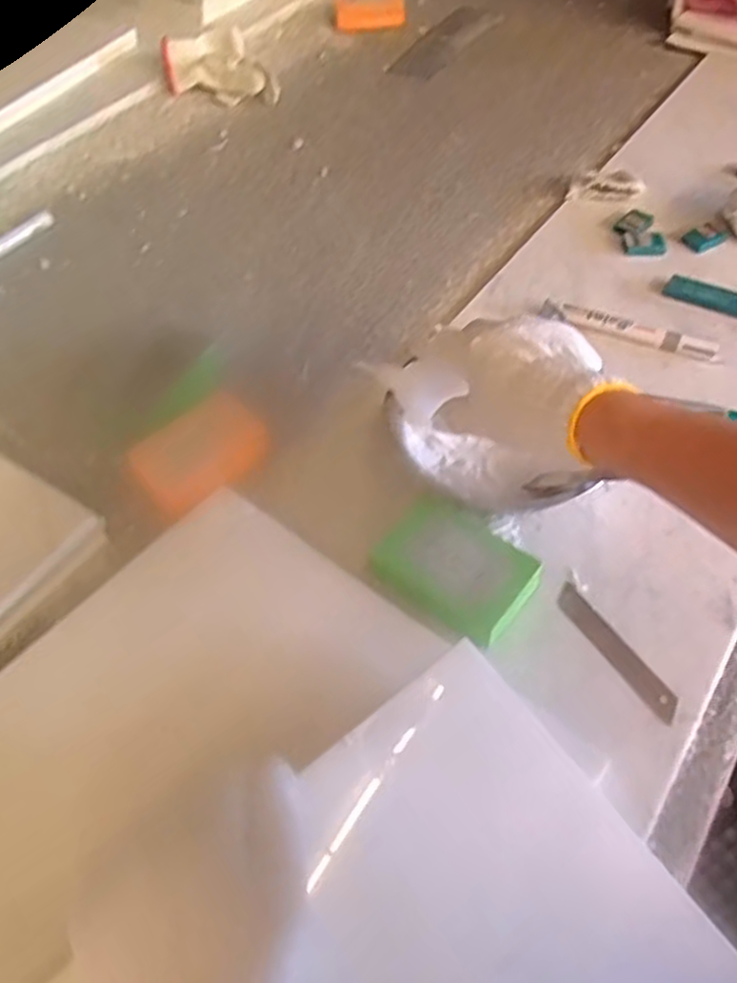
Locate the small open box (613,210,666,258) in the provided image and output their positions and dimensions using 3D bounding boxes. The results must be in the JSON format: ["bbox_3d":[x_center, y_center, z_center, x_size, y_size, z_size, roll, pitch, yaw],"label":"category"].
[{"bbox_3d":[0.254,-0.243,0.709,0.039,0.008,0.061,-3,52,2],"label":"small open box"}]

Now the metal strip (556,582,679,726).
[{"bbox_3d":[0.153,0.098,0.469,0.018,0.004,0.098,-27,59,-19],"label":"metal strip"}]

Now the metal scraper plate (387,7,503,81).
[{"bbox_3d":[0.106,-0.612,1.017,0.065,0.008,0.232,24,57,21],"label":"metal scraper plate"}]

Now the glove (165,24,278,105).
[{"bbox_3d":[-0.183,-0.516,0.924,0.137,0.048,0.104,-7,53,-4],"label":"glove"}]

